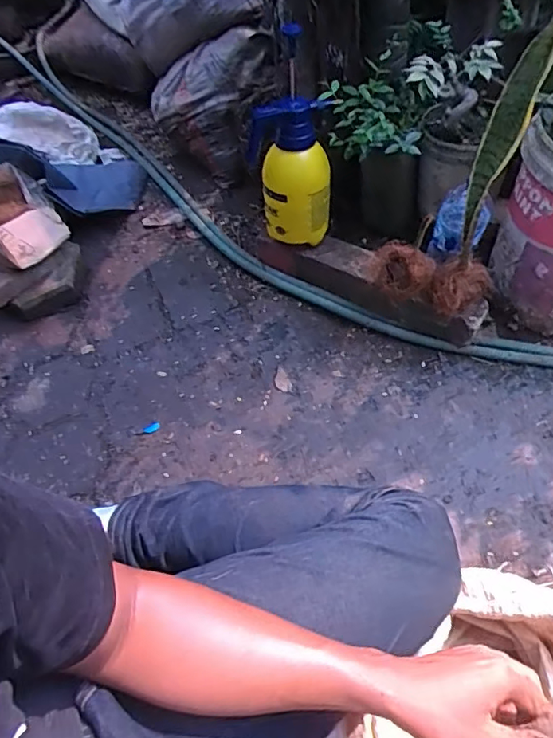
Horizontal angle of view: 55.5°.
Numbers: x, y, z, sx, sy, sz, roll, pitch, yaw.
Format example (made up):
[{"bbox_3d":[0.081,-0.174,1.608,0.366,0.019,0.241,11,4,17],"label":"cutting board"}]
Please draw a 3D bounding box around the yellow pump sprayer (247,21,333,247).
[{"bbox_3d":[0.025,-0.392,0.984,0.144,0.322,0.113,-5,53,2],"label":"yellow pump sprayer"}]

